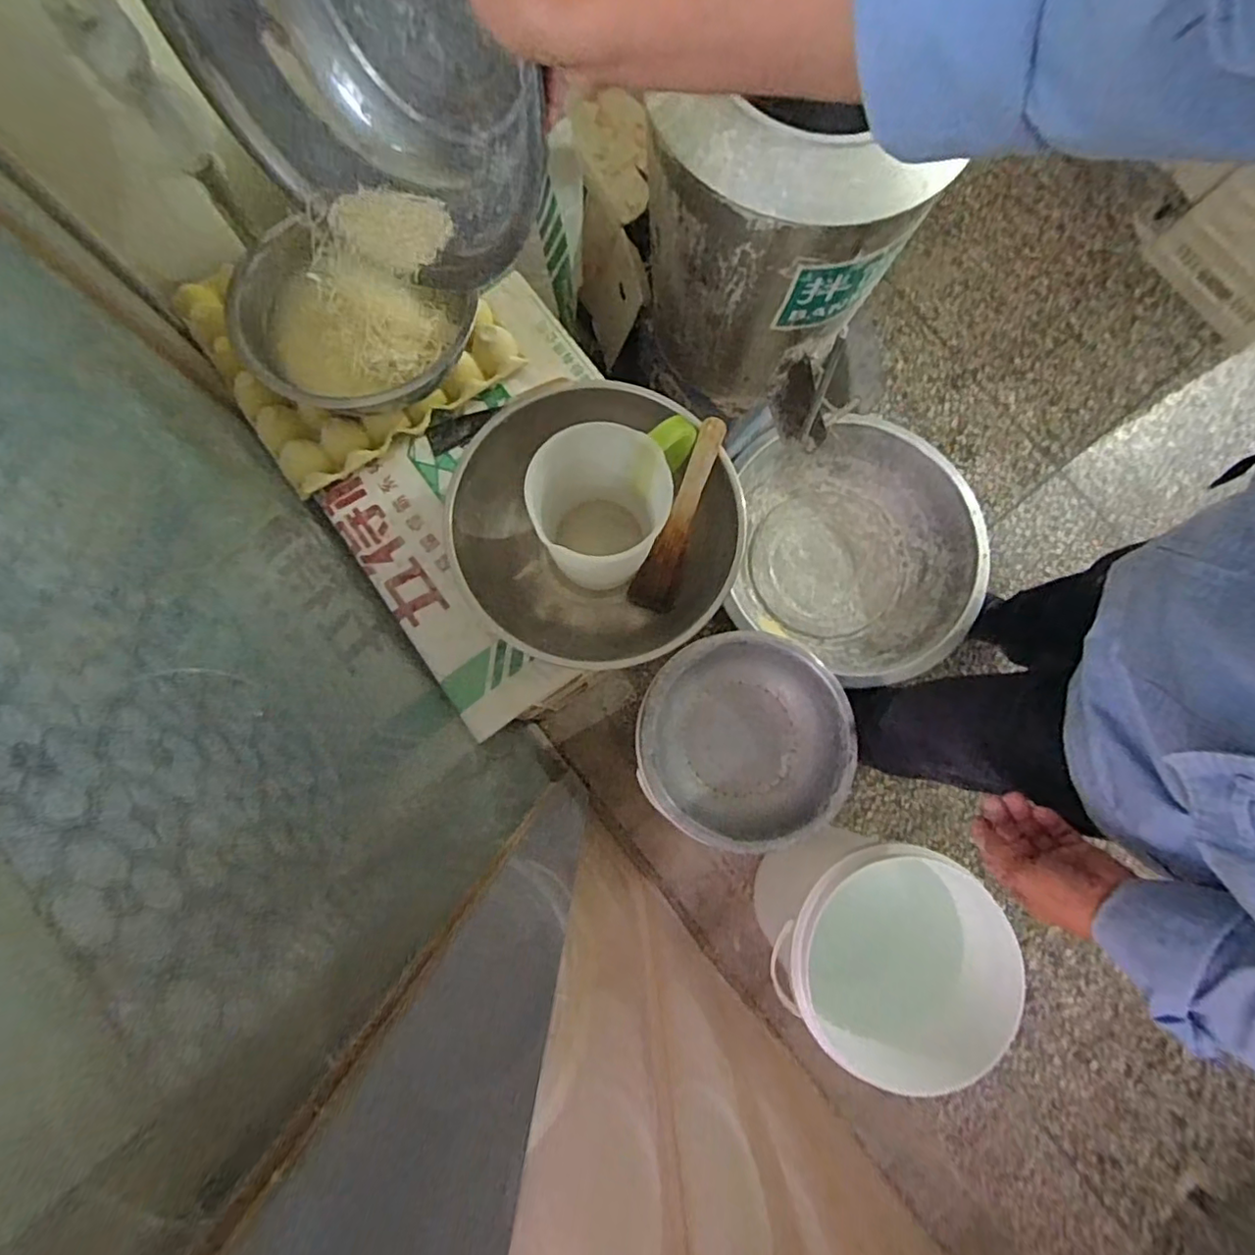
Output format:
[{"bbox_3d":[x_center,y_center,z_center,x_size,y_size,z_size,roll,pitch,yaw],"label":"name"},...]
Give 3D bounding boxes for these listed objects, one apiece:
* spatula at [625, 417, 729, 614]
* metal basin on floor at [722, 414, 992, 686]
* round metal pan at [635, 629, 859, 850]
[{"bbox_3d":[0.054,-0.112,0.627,0.045,0.015,0.204,21,109,3],"label":"spatula"},{"bbox_3d":[0.434,-0.164,1.189,0.495,0.147,0.463,0,80,-1],"label":"metal basin on floor"},{"bbox_3d":[0.168,0.160,0.885,0.289,0.087,0.286,0,80,-1],"label":"round metal pan"}]

